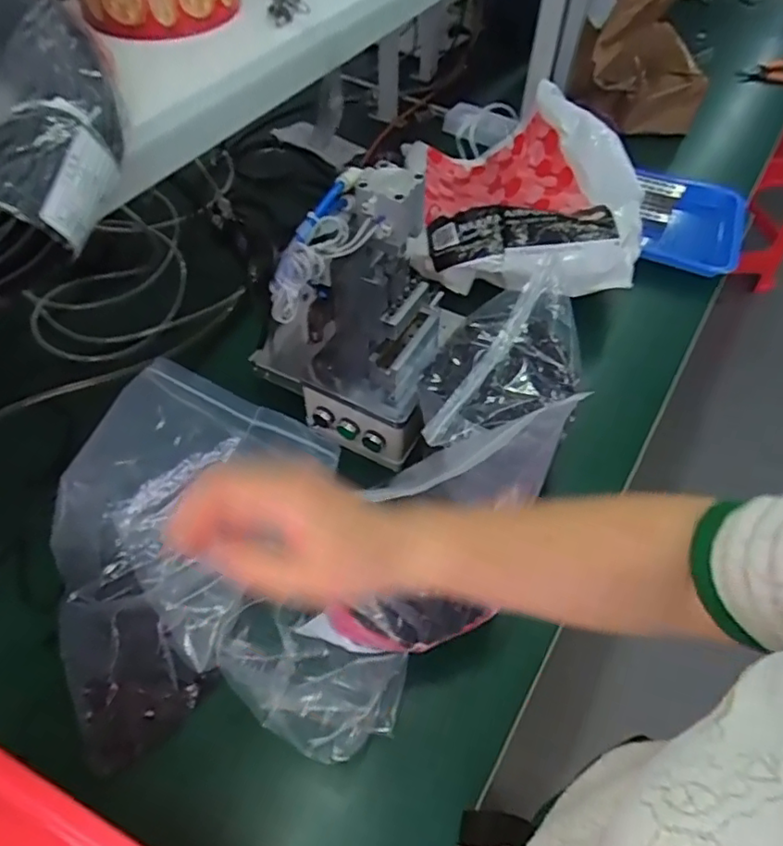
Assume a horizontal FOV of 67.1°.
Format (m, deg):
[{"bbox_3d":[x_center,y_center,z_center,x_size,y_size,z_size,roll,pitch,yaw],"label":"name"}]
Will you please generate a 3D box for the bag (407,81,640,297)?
[{"bbox_3d":[0.221,-0.390,0.999,0.381,0.129,0.403,13,55,8],"label":"bag"}]

